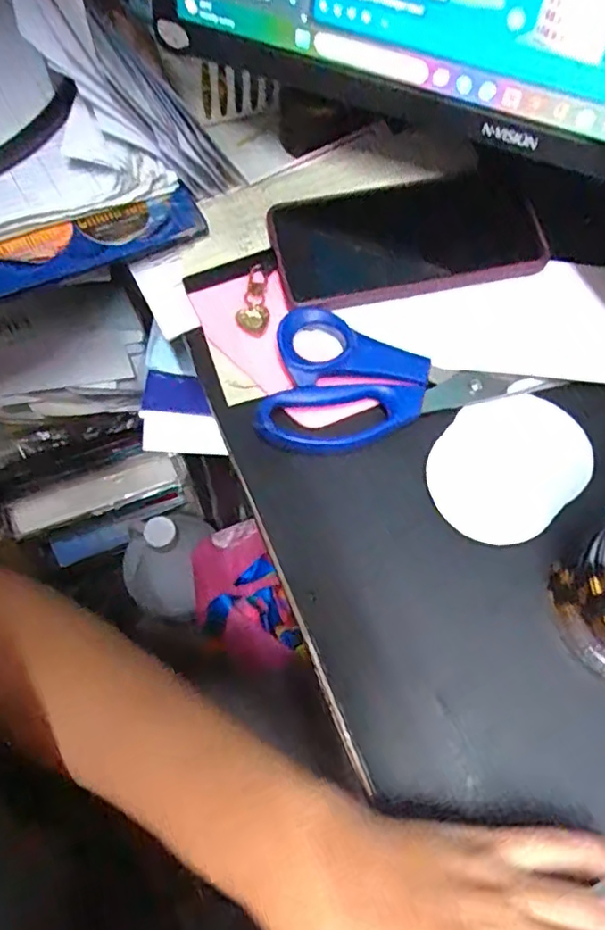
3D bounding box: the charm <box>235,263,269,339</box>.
[{"bbox_3d":[-0.028,-0.104,0.387,0.018,0.010,0.052,11,66,5],"label":"charm"}]

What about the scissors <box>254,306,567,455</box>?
[{"bbox_3d":[0.054,-0.059,0.363,0.169,0.025,0.081,-14,66,-6],"label":"scissors"}]

